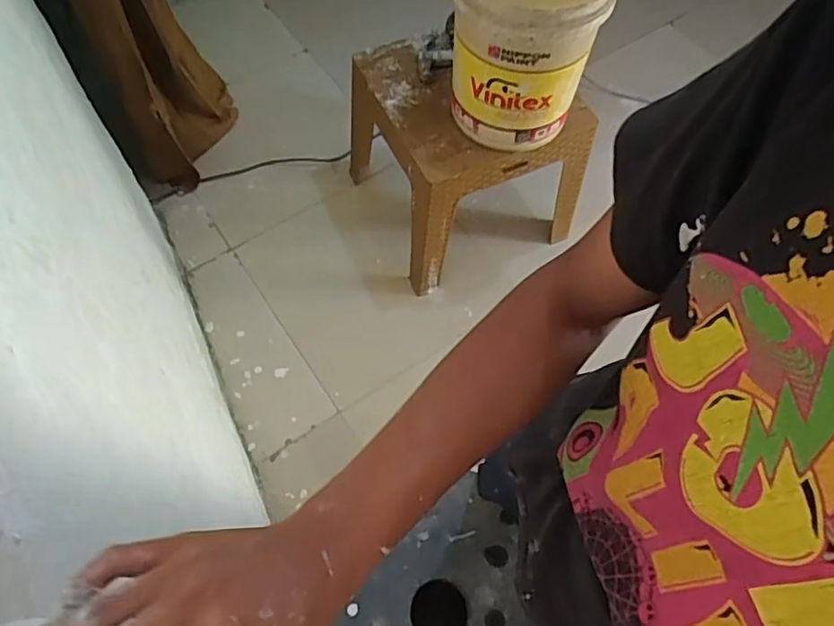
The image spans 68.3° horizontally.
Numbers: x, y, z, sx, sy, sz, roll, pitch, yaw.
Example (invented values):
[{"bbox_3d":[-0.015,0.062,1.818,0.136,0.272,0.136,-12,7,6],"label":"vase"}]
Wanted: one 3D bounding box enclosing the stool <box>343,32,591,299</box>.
[{"bbox_3d":[0.150,-0.429,1.678,0.548,0.498,0.442,-23,66,-12],"label":"stool"}]

